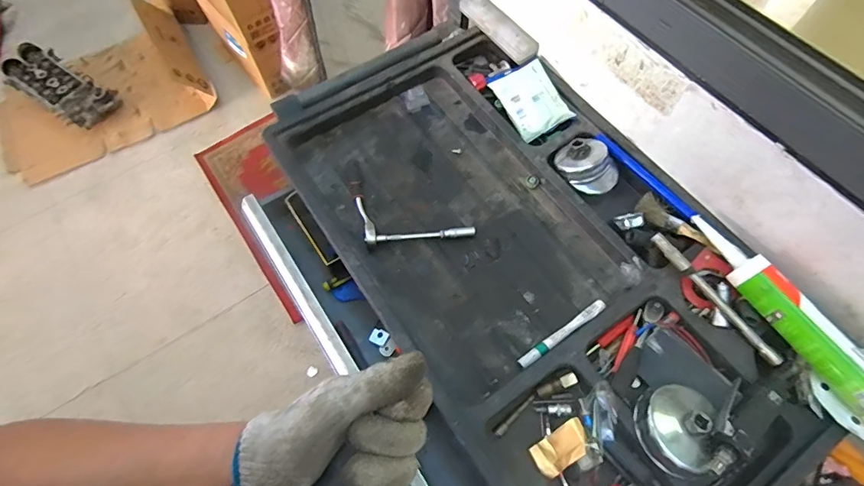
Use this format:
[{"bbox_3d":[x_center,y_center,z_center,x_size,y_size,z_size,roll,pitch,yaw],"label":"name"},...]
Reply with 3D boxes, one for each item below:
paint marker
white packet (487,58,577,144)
[{"bbox_3d":[0.170,0.115,0.572,0.141,0.010,0.015,-32,68,-14],"label":"paint marker"},{"bbox_3d":[0.159,-0.237,0.726,0.086,0.021,0.132,-29,75,6],"label":"white packet"}]

